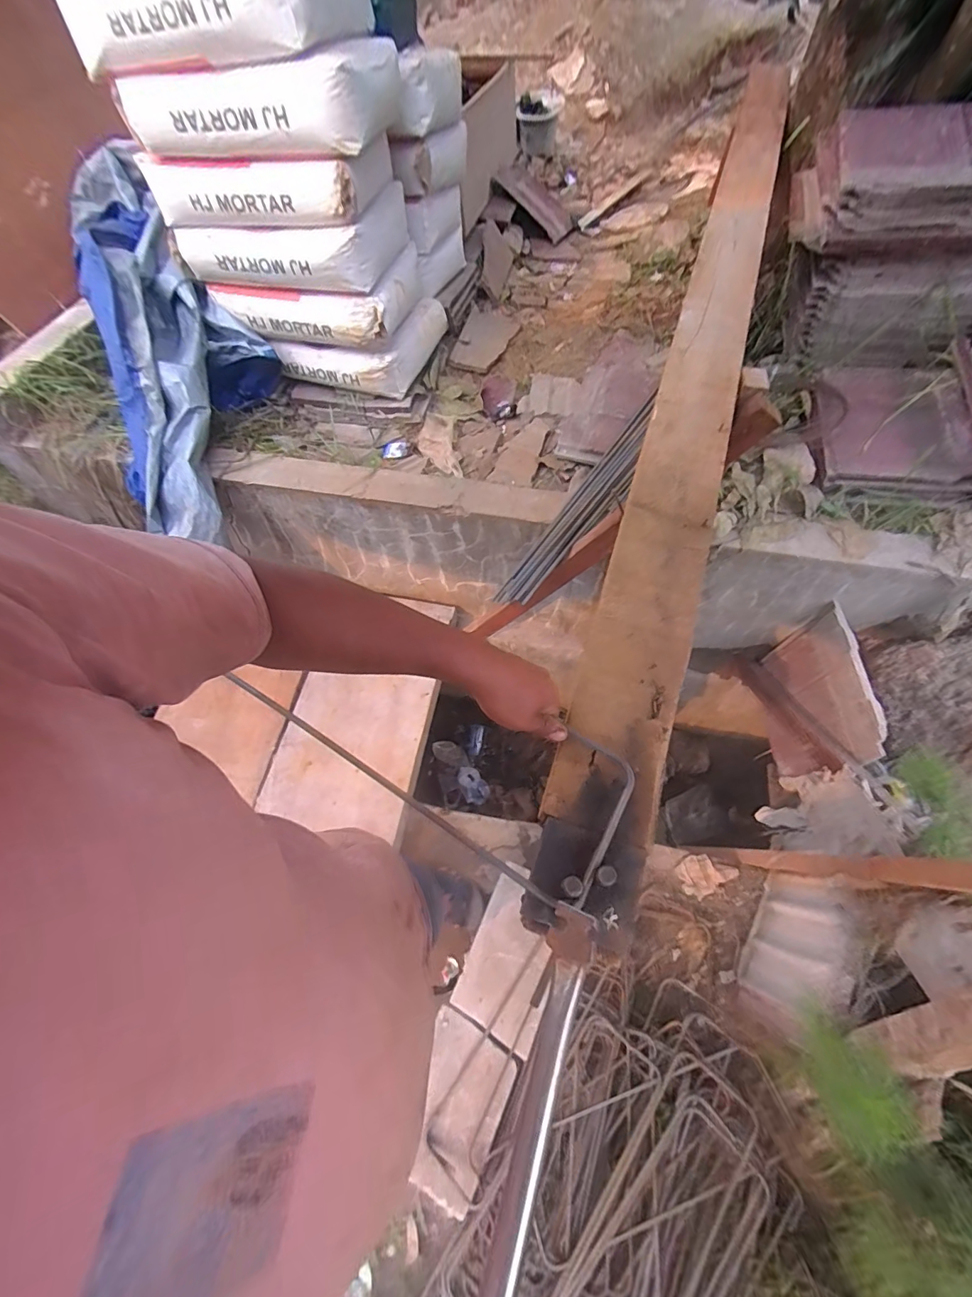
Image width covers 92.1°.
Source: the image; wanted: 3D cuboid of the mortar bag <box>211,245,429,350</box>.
[{"bbox_3d":[-0.462,-1.021,1.338,0.511,0.139,0.399,4,62,4],"label":"mortar bag"}]

